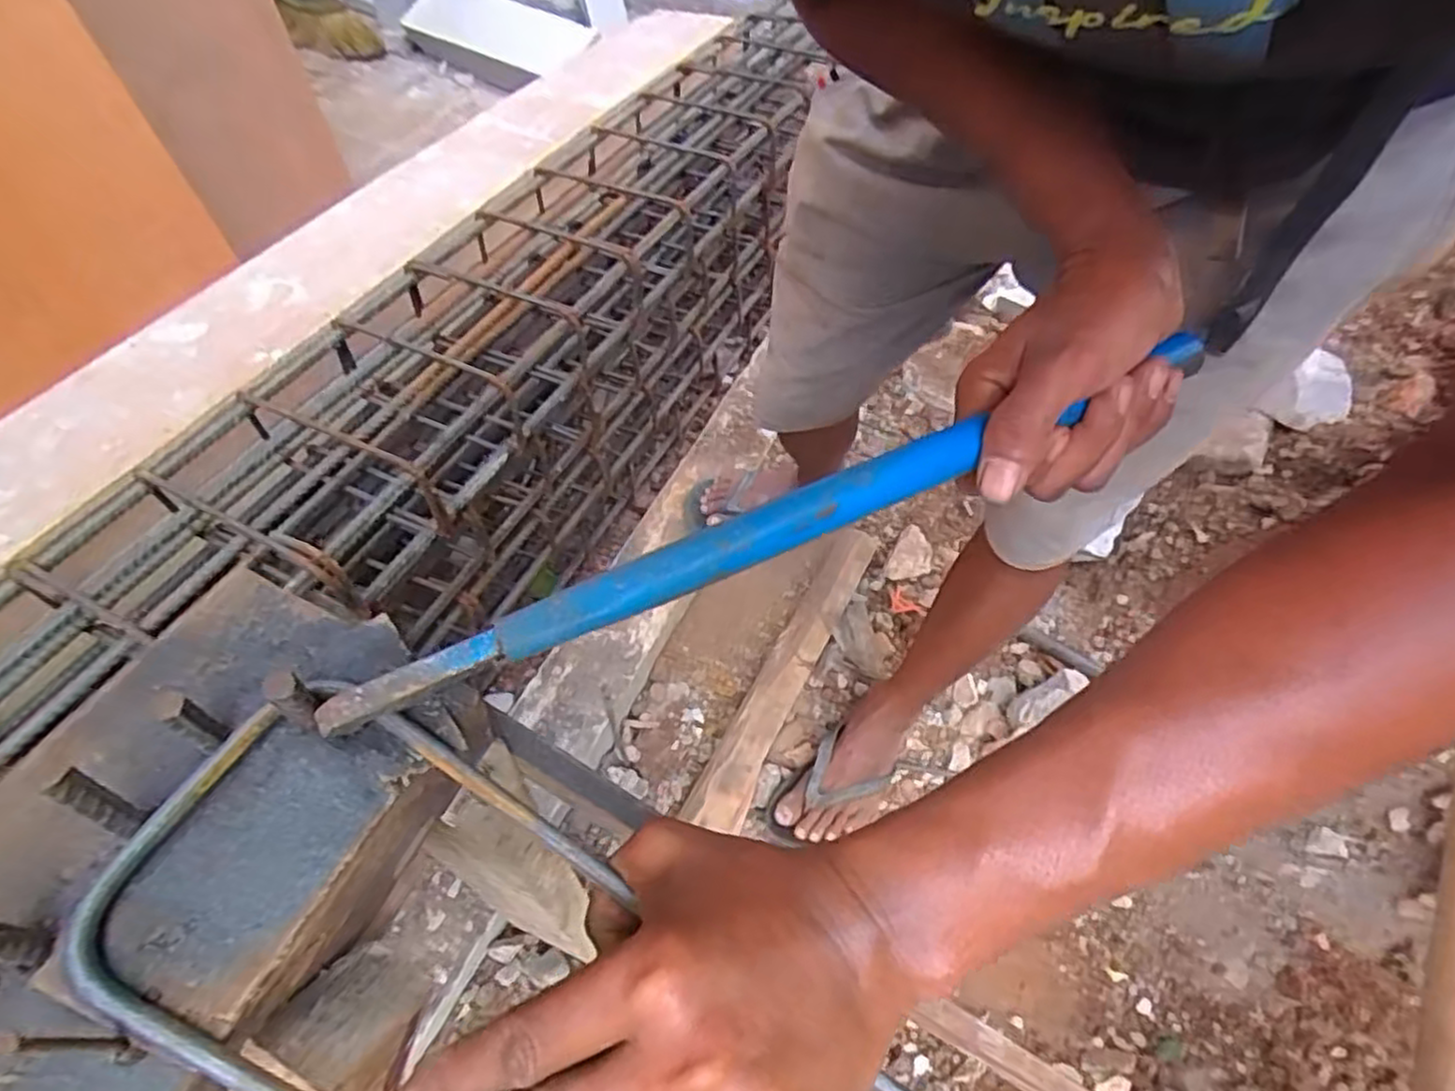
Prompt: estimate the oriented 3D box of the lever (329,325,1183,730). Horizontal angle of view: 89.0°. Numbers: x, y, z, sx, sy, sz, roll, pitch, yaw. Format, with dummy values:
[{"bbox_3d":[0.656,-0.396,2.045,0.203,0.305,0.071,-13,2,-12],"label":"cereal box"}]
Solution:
[{"bbox_3d":[0.040,-0.018,0.307,0.397,0.017,0.019,-23,59,-15],"label":"lever"}]

